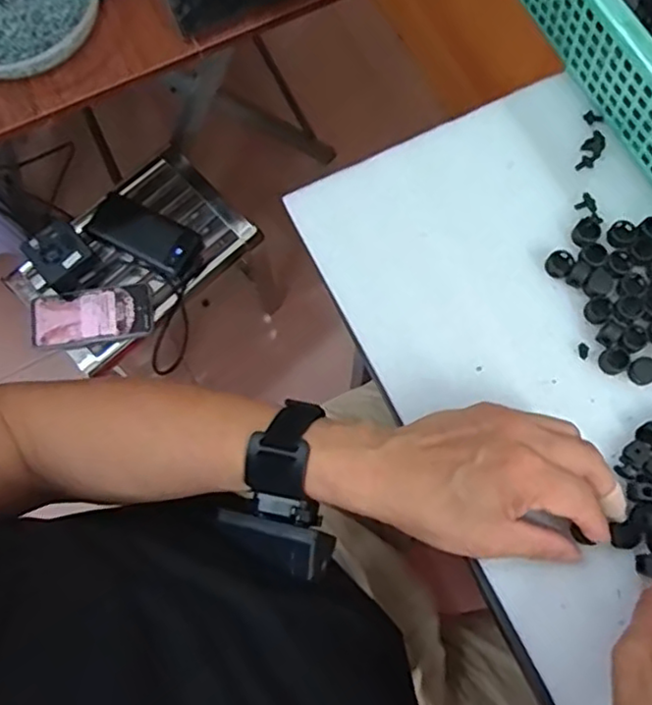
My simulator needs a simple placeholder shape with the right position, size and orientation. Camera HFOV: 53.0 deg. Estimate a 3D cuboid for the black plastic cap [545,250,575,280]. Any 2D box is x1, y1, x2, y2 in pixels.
[{"bbox_3d":[0.154,-0.058,0.430,0.017,0.008,0.016,0,75,2],"label":"black plastic cap"}]

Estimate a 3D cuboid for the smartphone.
[{"bbox_3d":[-0.319,-0.051,0.892,0.163,0.014,0.077,-7,69,-2],"label":"smartphone"}]

